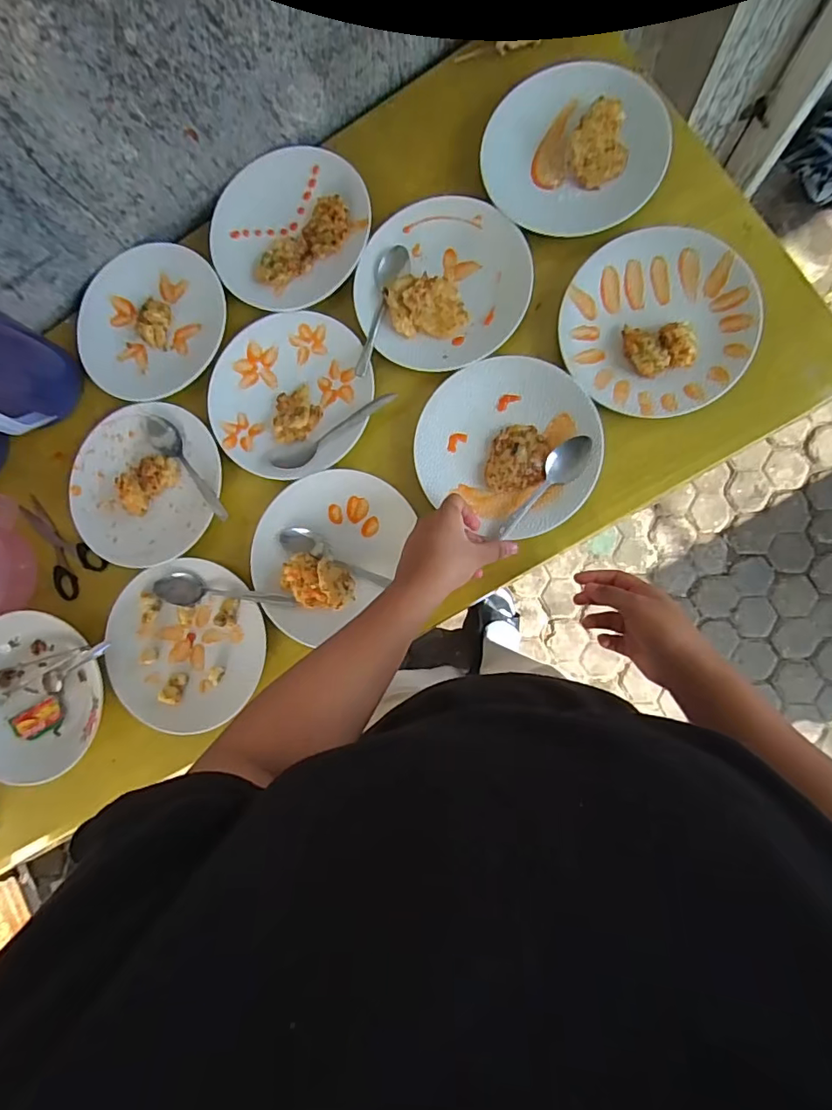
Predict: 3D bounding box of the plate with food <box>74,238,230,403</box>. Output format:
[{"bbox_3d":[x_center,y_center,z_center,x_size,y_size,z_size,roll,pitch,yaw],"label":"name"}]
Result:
[{"bbox_3d":[-0.340,-0.298,0.684,0.194,0.020,0.199,0,87,8],"label":"plate with food"}]

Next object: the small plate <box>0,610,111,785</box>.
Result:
[{"bbox_3d":[-0.469,0.176,0.648,0.188,0.026,0.197,0,87,8],"label":"small plate"}]

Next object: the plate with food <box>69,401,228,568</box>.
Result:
[{"bbox_3d":[-0.336,-0.090,0.654,0.193,0.022,0.200,0,87,8],"label":"plate with food"}]

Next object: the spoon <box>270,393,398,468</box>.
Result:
[{"bbox_3d":[-0.094,-0.143,0.623,0.160,0.020,0.033,-25,84,7],"label":"spoon"}]

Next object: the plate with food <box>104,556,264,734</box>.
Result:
[{"bbox_3d":[-0.271,0.108,0.630,0.185,0.019,0.197,0,87,8],"label":"plate with food"}]

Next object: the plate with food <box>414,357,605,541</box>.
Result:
[{"bbox_3d":[0.106,-0.125,0.600,0.204,0.030,0.190,0,87,8],"label":"plate with food"}]

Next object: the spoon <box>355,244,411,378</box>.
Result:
[{"bbox_3d":[-0.038,-0.288,0.628,0.039,0.021,0.156,10,89,9],"label":"spoon"}]

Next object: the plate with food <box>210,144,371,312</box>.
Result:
[{"bbox_3d":[-0.158,-0.409,0.667,0.197,0.022,0.204,0,87,8],"label":"plate with food"}]

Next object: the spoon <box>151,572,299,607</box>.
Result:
[{"bbox_3d":[-0.223,0.043,0.626,0.171,0.021,0.038,3,88,8],"label":"spoon"}]

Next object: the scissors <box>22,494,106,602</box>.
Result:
[{"bbox_3d":[-0.464,-0.010,0.683,0.142,0.019,0.071,41,94,8],"label":"scissors"}]

